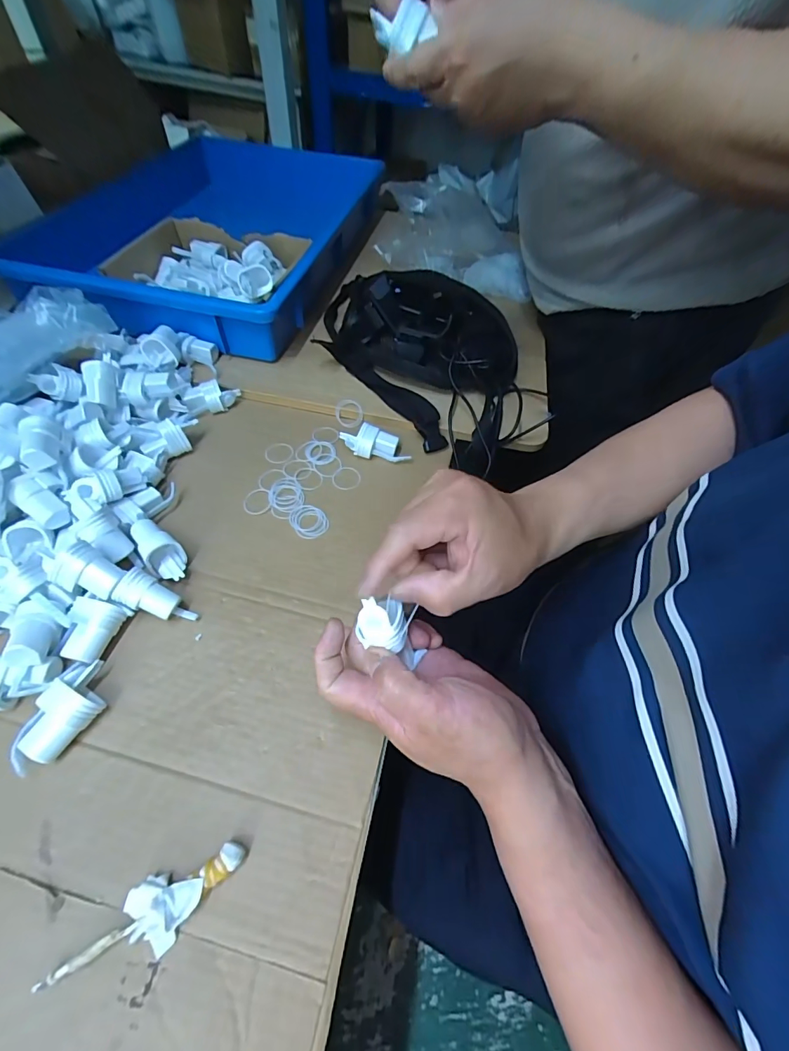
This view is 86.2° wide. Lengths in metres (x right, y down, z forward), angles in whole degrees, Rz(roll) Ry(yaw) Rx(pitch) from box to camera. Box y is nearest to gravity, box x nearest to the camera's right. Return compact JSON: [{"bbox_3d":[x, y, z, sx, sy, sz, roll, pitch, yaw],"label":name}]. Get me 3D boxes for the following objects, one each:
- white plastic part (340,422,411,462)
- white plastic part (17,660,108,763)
[{"bbox_3d":[-0.021,-0.090,0.464,0.075,0.033,0.027,8,55,1],"label":"white plastic part"},{"bbox_3d":[-0.223,0.127,0.292,0.034,0.027,0.059,28,57,14],"label":"white plastic part"}]

